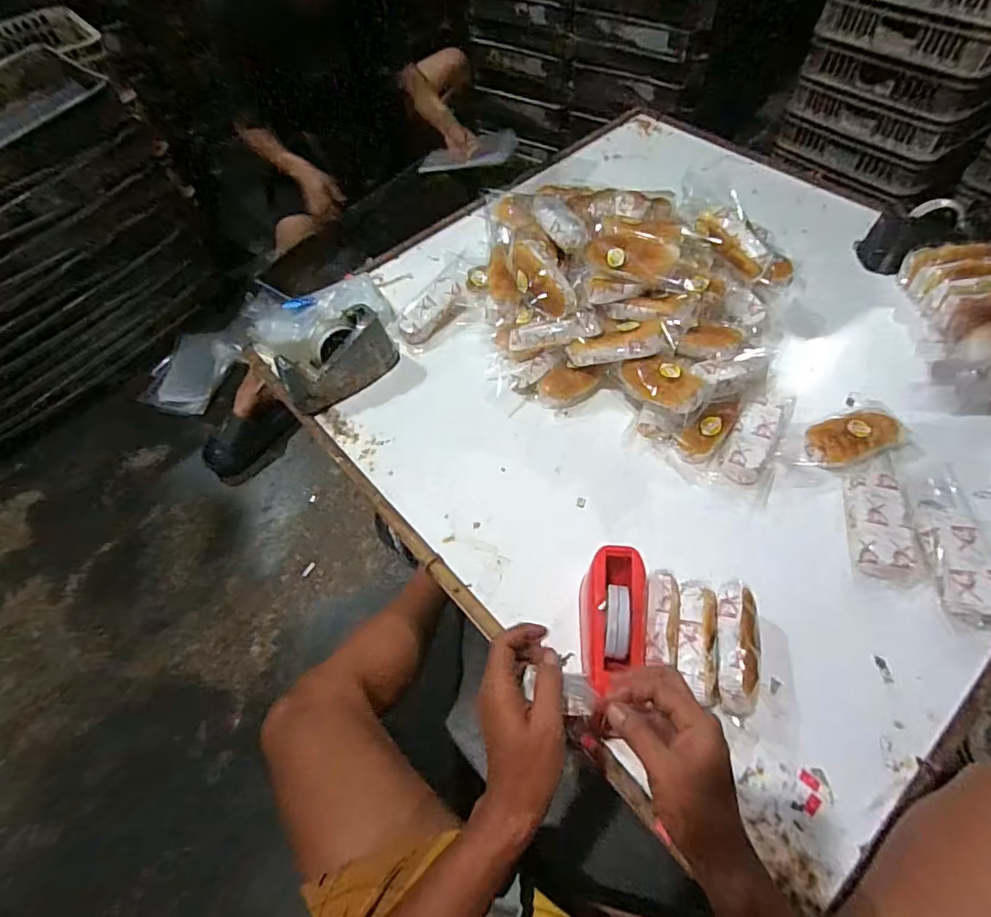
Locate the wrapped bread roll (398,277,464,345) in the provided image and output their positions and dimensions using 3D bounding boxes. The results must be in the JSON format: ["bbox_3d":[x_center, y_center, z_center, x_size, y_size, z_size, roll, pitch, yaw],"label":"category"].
[{"bbox_3d":[-0.118,-0.274,0.954,0.068,0.042,0.144,40,82,26],"label":"wrapped bread roll"}]

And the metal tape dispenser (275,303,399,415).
[{"bbox_3d":[-0.271,-0.169,0.898,0.205,0.105,0.068,-40,62,-20],"label":"metal tape dispenser"}]

